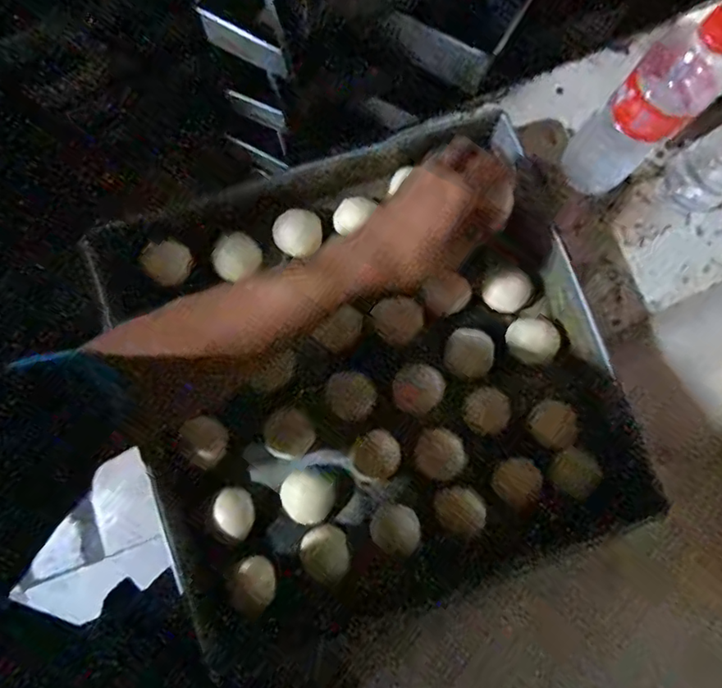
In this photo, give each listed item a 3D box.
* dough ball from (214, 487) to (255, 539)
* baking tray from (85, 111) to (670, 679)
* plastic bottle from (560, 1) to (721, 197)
[{"bbox_3d":[-0.112,0.151,0.517,0.029,0.022,0.044,-22,79,-6],"label":"dough ball"},{"bbox_3d":[0.008,0.024,0.549,0.426,0.048,0.410,-17,78,-5],"label":"baking tray"},{"bbox_3d":[0.251,-0.208,0.510,0.071,0.225,0.078,37,79,7],"label":"plastic bottle"}]

